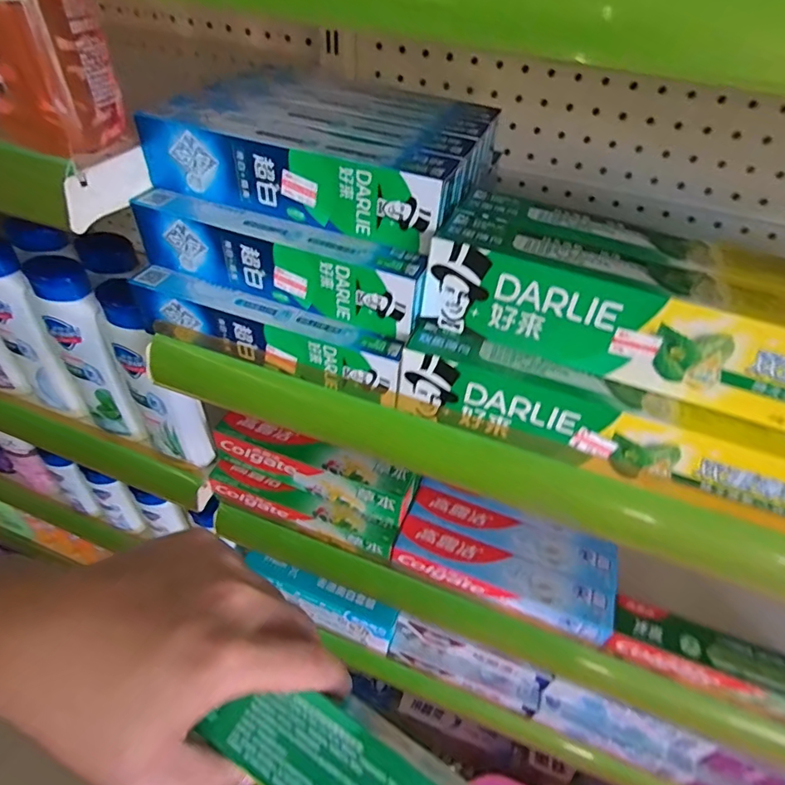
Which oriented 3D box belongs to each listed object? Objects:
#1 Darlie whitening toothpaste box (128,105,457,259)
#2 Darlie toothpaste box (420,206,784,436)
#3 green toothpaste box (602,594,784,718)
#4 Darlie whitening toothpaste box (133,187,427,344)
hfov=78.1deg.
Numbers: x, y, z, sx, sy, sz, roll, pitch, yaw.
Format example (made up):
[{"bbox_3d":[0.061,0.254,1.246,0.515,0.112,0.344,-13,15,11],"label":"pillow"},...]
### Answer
[{"bbox_3d":[-0.062,-0.134,0.299,0.199,0.047,0.033,20,47,13],"label":"Darlie whitening toothpaste box"},{"bbox_3d":[0.135,-0.038,0.274,0.230,0.063,0.050,21,48,15],"label":"Darlie toothpaste box"},{"bbox_3d":[0.295,0.236,0.418,0.203,0.033,0.042,17,47,11],"label":"green toothpaste box"},{"bbox_3d":[-0.076,-0.084,0.315,0.195,0.048,0.030,17,47,11],"label":"Darlie whitening toothpaste box"}]

